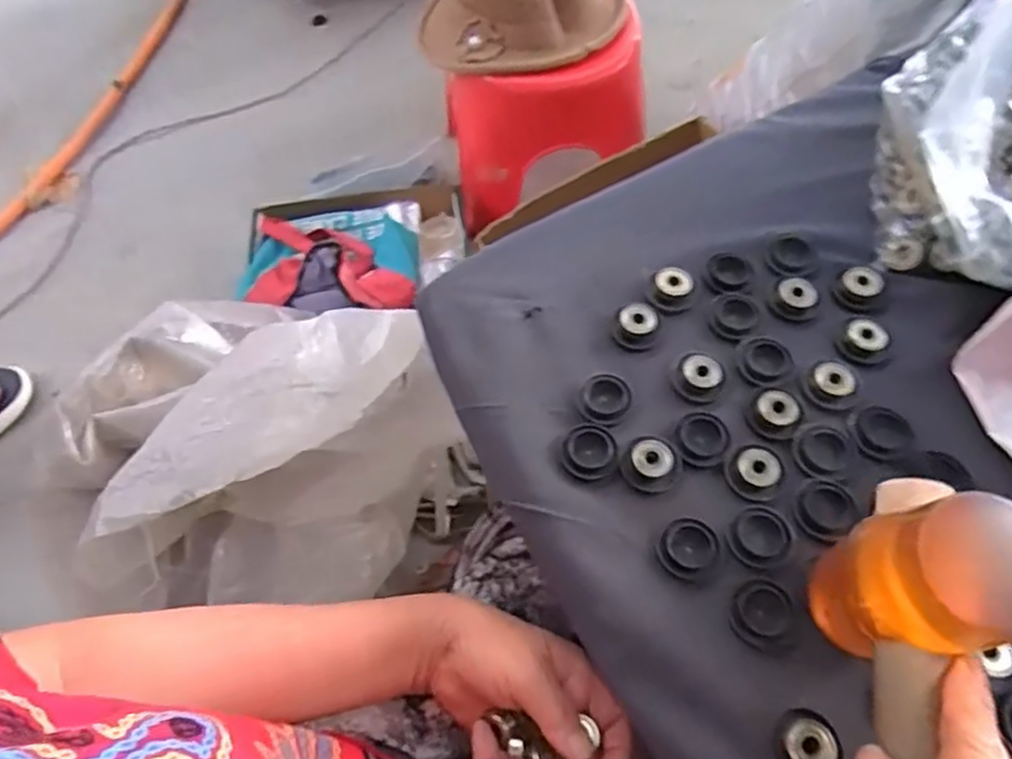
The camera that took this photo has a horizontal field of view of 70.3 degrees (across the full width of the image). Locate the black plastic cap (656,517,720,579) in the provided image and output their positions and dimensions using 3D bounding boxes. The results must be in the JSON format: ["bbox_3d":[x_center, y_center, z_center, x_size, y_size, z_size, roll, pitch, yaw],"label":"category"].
[{"bbox_3d":[0.097,0.088,0.378,0.033,0.006,0.029,-34,64,-17],"label":"black plastic cap"}]

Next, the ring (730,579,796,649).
[{"bbox_3d":[0.129,0.116,0.358,0.029,0.004,0.033,18,62,13],"label":"ring"}]

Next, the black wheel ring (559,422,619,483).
[{"bbox_3d":[0.047,0.040,0.407,0.032,0.004,0.033,-1,59,2],"label":"black wheel ring"}]

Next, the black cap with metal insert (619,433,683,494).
[{"bbox_3d":[0.083,0.045,0.401,0.031,0.008,0.035,29,65,18],"label":"black cap with metal insert"}]

